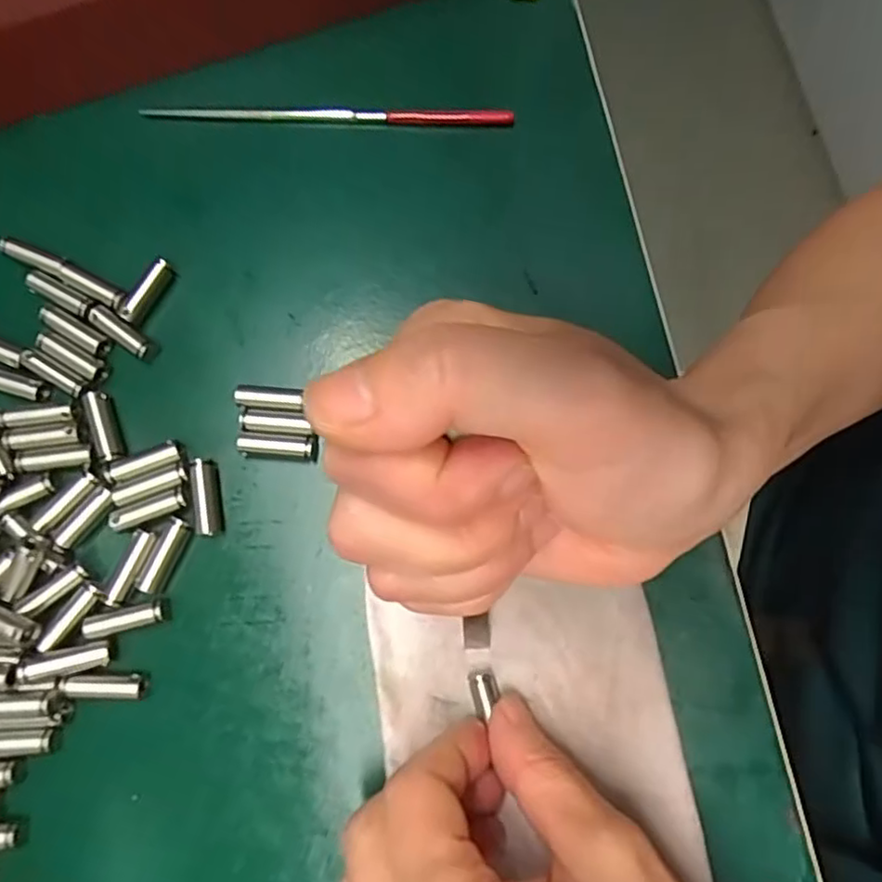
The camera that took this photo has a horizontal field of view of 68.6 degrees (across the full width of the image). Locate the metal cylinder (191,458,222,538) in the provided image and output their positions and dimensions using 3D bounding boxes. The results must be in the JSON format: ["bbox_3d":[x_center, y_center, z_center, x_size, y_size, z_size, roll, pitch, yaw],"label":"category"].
[{"bbox_3d":[-0.076,0.018,0.210,0.008,0.007,0.024,-8,77,-2],"label":"metal cylinder"}]

